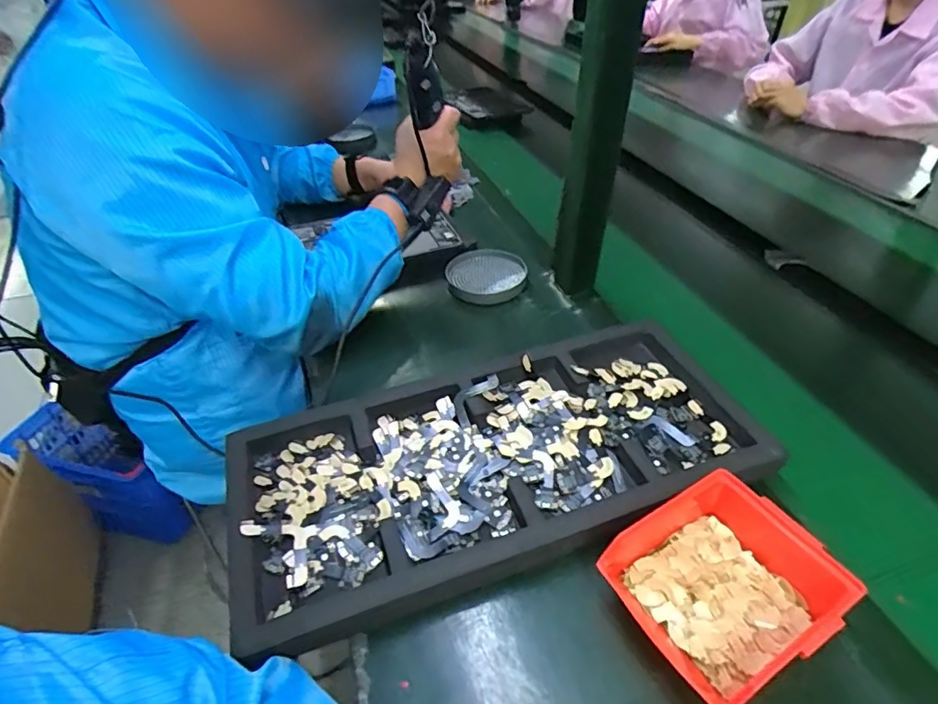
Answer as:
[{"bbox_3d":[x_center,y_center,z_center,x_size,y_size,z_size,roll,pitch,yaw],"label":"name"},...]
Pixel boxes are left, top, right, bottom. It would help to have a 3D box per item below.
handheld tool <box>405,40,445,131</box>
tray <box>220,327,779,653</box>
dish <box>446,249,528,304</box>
[{"bbox_3d":[-0.058,-0.344,0.678,0.036,0.115,0.030,6,71,7],"label":"handheld tool"},{"bbox_3d":[0.028,0.098,0.513,0.497,0.043,0.234,-13,42,-15],"label":"tray"},{"bbox_3d":[0.026,-0.112,0.778,0.111,0.023,0.116,0,40,0],"label":"dish"}]

